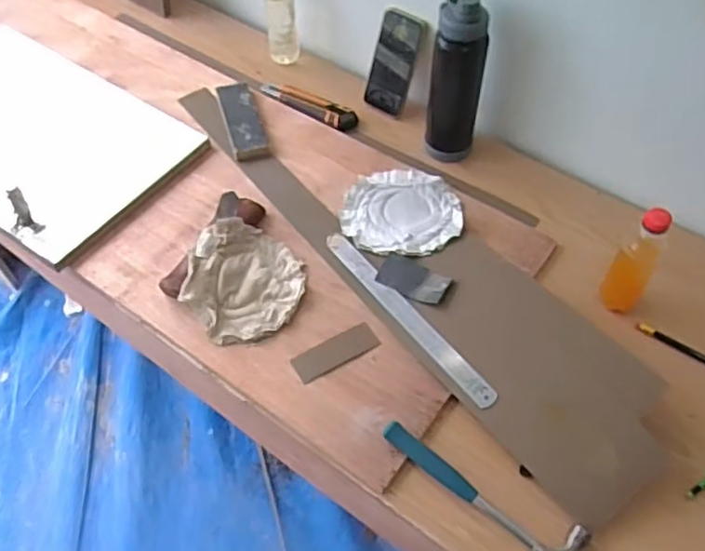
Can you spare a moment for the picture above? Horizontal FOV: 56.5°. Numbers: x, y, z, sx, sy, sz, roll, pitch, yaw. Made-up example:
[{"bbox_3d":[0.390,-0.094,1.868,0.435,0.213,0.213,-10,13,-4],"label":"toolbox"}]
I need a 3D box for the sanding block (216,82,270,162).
[{"bbox_3d":[-0.190,-0.271,1.125,0.058,0.020,0.190,-15,55,-9],"label":"sanding block"}]

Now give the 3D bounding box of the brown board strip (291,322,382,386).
[{"bbox_3d":[-0.021,0.100,0.863,0.115,0.010,0.039,-27,58,-17],"label":"brown board strip"}]

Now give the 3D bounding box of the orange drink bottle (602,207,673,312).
[{"bbox_3d":[0.365,-0.016,0.849,0.058,0.184,0.050,25,58,18],"label":"orange drink bottle"}]

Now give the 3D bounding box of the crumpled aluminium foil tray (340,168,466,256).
[{"bbox_3d":[0.076,-0.100,1.003,0.176,0.018,0.175,5,54,5],"label":"crumpled aluminium foil tray"}]

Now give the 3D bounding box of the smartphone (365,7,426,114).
[{"bbox_3d":[0.070,-0.362,1.120,0.078,0.167,0.007,28,38,15],"label":"smartphone"}]

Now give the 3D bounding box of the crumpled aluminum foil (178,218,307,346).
[{"bbox_3d":[-0.151,0.003,0.915,0.160,0.048,0.185,3,54,4],"label":"crumpled aluminum foil"}]

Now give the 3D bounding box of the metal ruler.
[{"bbox_3d":[0.070,0.050,0.893,0.029,0.006,0.339,-41,59,-5],"label":"metal ruler"}]

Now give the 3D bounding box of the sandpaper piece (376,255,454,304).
[{"bbox_3d":[0.084,0.005,0.915,0.103,0.012,0.055,29,60,20],"label":"sandpaper piece"}]

